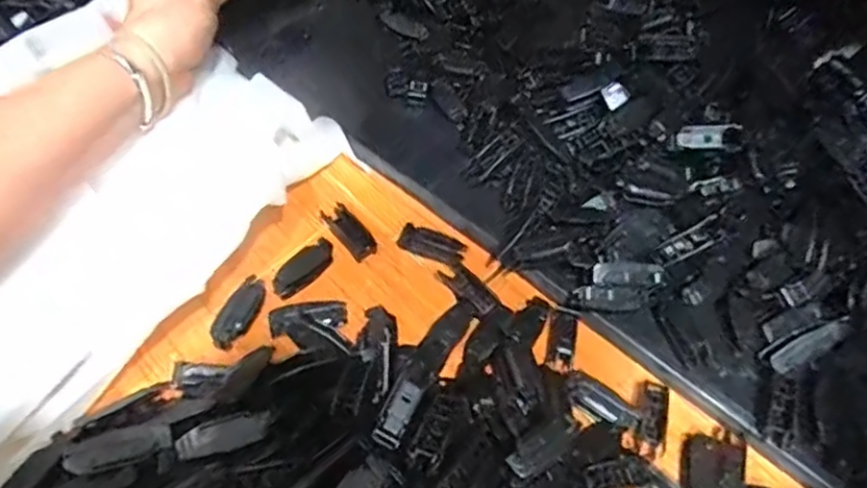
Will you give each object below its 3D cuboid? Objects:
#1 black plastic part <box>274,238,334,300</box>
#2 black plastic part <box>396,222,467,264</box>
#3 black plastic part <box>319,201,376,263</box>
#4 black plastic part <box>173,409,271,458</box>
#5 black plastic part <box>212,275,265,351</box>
[{"bbox_3d":[-0.088,0.015,0.428,0.020,0.010,0.051,32,55,13],"label":"black plastic part"},{"bbox_3d":[-0.001,0.000,0.450,0.047,0.008,0.021,18,53,4],"label":"black plastic part"},{"bbox_3d":[-0.060,-0.009,0.452,0.022,0.008,0.048,-32,65,-28],"label":"black plastic part"},{"bbox_3d":[-0.109,0.099,0.324,0.047,0.004,0.018,-9,56,-16],"label":"black plastic part"},{"bbox_3d":[-0.124,0.043,0.396,0.012,0.021,0.049,-6,52,44],"label":"black plastic part"}]

